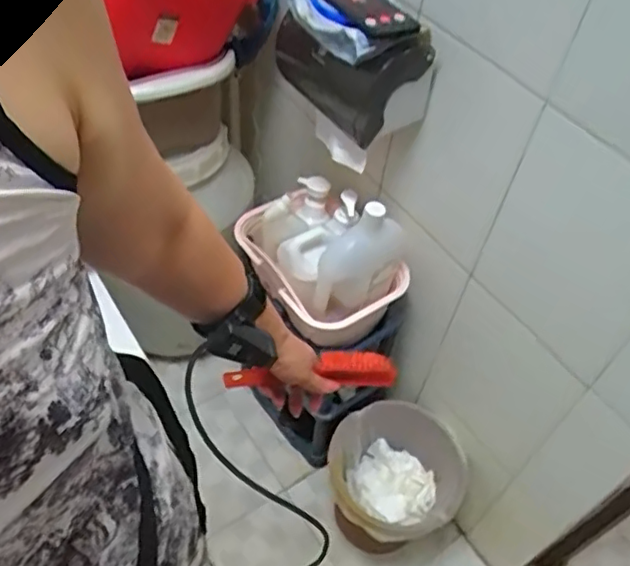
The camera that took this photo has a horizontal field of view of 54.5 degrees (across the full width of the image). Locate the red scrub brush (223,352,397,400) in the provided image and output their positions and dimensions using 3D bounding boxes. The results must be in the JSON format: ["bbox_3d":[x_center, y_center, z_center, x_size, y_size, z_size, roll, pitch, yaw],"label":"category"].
[{"bbox_3d":[-0.008,0.107,0.714,0.200,0.045,0.026,-7,50,9],"label":"red scrub brush"}]

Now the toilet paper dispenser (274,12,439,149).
[{"bbox_3d":[0.053,-0.329,0.888,0.125,0.162,0.207,-25,57,-23],"label":"toilet paper dispenser"}]

